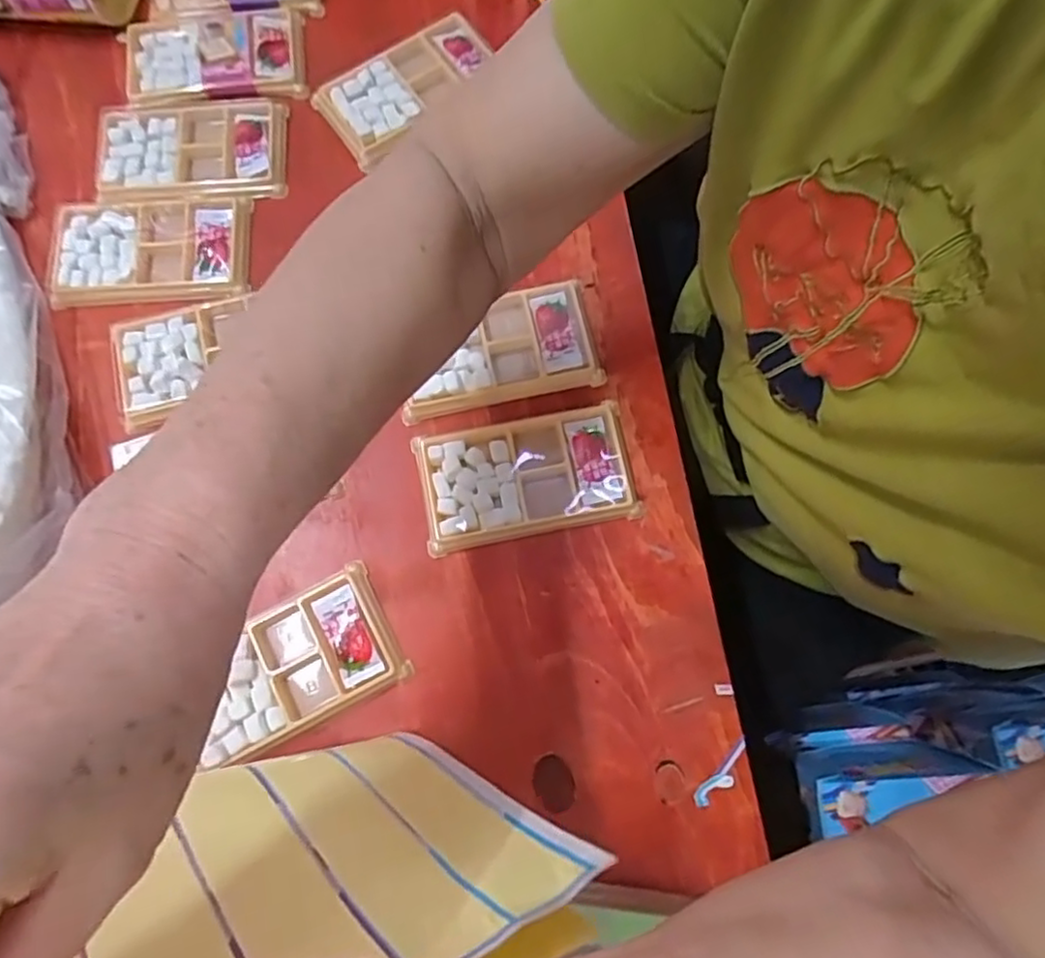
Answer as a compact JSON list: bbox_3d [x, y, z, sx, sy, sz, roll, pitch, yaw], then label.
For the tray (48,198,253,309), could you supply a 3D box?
[{"bbox_3d":[-0.265,-0.164,0.469,0.133,0.015,0.073,-4,76,-1],"label":"tray"}]

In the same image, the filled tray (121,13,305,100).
[{"bbox_3d":[-0.240,-0.332,0.507,0.133,0.016,0.084,-4,76,-1],"label":"filled tray"}]

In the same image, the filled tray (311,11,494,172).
[{"bbox_3d":[-0.086,-0.302,0.504,0.135,0.016,0.074,-37,79,-8],"label":"filled tray"}]

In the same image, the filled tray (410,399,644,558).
[{"bbox_3d":[0.003,-0.003,0.429,0.136,0.013,0.076,-11,76,-3],"label":"filled tray"}]

